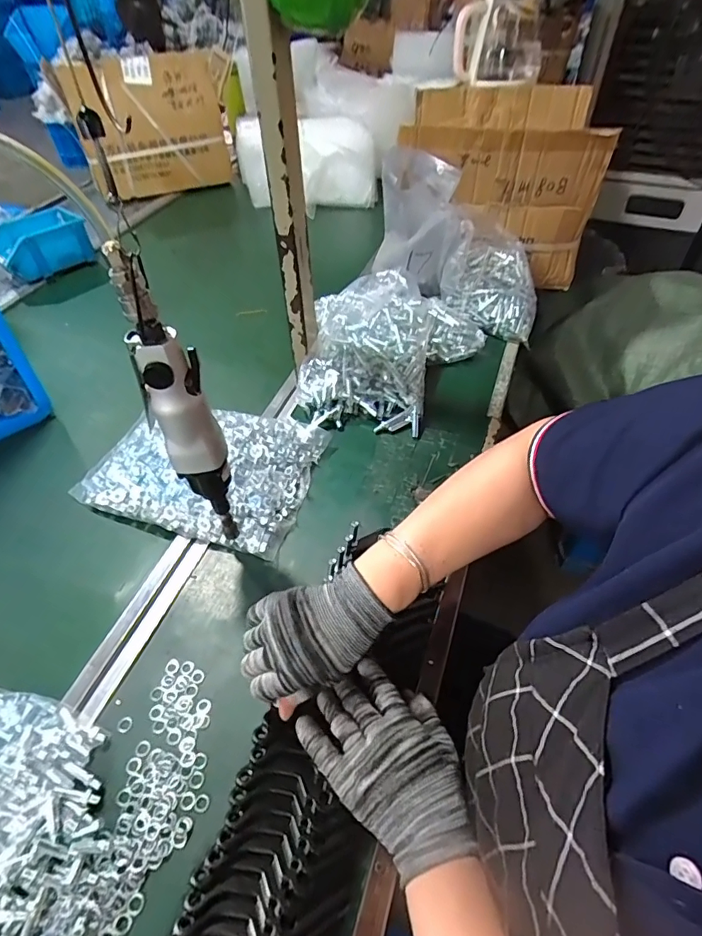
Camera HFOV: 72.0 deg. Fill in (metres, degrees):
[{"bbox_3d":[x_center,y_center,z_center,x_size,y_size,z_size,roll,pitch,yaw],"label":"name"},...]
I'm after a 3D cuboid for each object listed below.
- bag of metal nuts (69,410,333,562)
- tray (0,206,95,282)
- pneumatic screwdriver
[{"bbox_3d":[-0.186,-0.007,0.615,0.268,0.046,0.195,12,50,13],"label":"bag of metal nuts"},{"bbox_3d":[-0.638,-0.456,1.002,0.139,0.090,0.171,33,57,28],"label":"tray"},{"bbox_3d":[-0.143,-0.039,0.426,0.046,0.286,0.044,-20,50,-15],"label":"pneumatic screwdriver"}]

